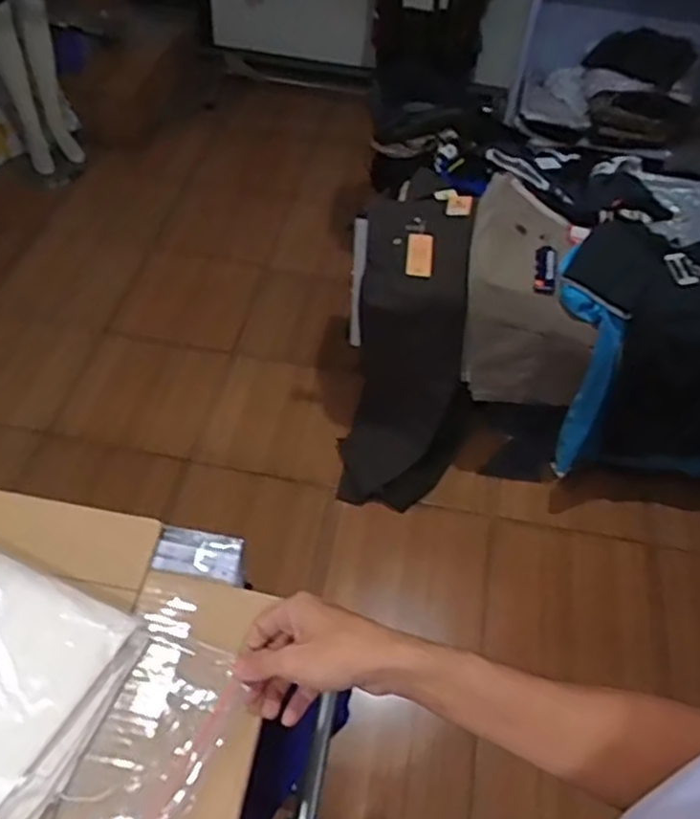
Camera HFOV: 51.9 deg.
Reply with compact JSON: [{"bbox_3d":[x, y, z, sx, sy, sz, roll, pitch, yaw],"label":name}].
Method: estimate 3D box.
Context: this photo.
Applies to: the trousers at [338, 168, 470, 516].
[{"bbox_3d":[0.166,-0.173,1.811,0.320,0.645,0.616,4,52,-2],"label":"trousers"}]

